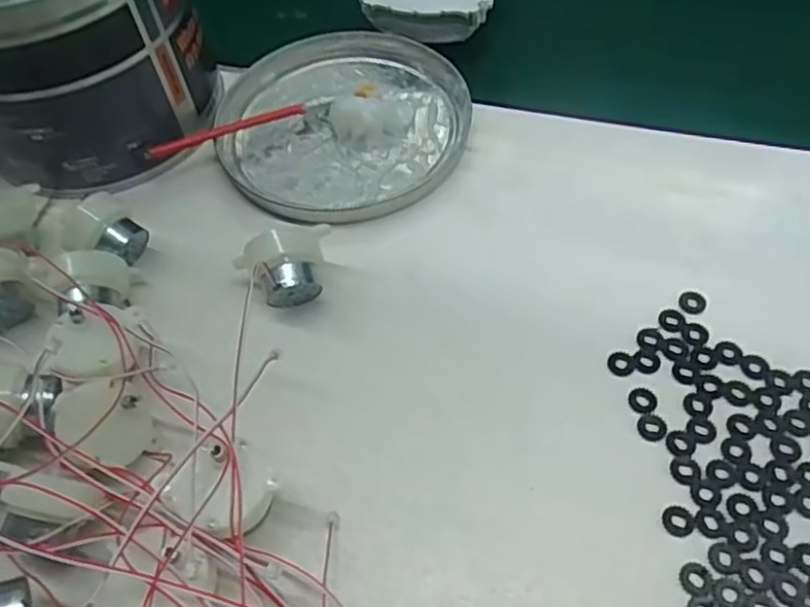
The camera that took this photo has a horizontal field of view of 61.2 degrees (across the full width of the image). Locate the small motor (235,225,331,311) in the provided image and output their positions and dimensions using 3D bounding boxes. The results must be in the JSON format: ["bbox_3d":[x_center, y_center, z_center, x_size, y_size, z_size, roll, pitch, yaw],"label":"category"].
[{"bbox_3d":[-0.048,-0.014,0.292,0.040,0.033,0.022,-22,56,-11],"label":"small motor"}]

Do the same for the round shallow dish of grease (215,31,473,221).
[{"bbox_3d":[-0.031,-0.100,0.359,0.126,0.016,0.128,-2,55,3],"label":"round shallow dish of grease"}]

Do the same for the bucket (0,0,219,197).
[{"bbox_3d":[-0.174,-0.140,0.346,0.124,0.108,0.140,-25,57,-12],"label":"bucket"}]

